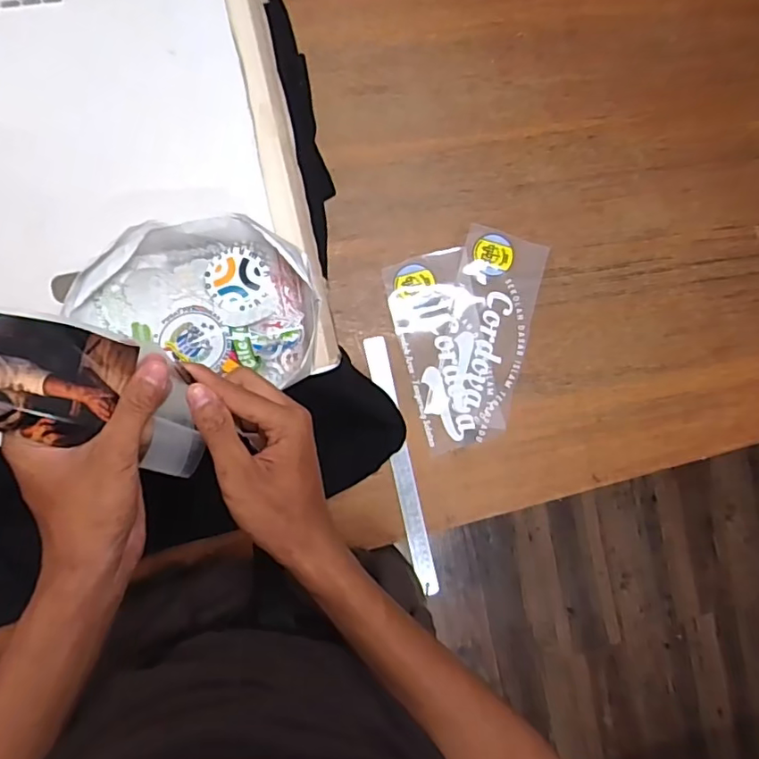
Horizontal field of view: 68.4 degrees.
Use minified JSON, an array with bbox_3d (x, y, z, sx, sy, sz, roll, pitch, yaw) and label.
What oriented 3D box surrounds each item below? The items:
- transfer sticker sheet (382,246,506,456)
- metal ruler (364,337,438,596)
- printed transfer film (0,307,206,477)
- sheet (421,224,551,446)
[{"bbox_3d":[0.086,-0.038,0.711,0.108,0.006,0.239,-15,92,-8],"label":"transfer sticker sheet"},{"bbox_3d":[0.030,0.111,0.705,0.027,0.007,0.332,-13,93,-7],"label":"metal ruler"},{"bbox_3d":[-0.183,0.002,0.321,0.186,0.018,0.071,24,87,-39],"label":"printed transfer film"},{"bbox_3d":[0.137,-0.055,0.716,0.112,0.009,0.266,14,89,-8],"label":"sheet"}]

